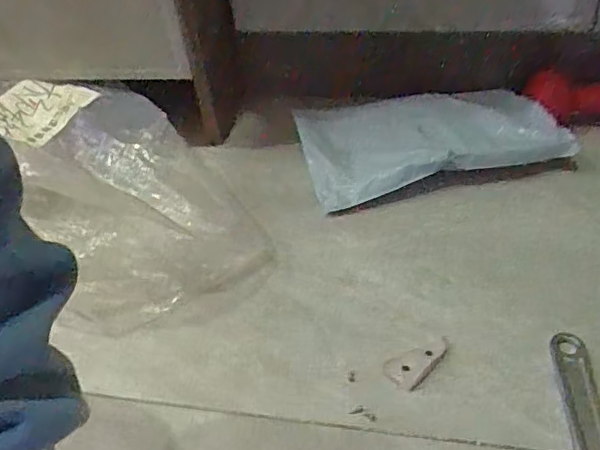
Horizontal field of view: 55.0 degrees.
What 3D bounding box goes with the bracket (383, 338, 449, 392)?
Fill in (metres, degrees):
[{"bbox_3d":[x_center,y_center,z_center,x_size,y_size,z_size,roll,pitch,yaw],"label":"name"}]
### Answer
[{"bbox_3d":[0.097,0.110,0.462,0.058,0.008,0.027,-23,44,-19],"label":"bracket"}]

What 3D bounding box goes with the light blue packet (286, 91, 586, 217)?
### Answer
[{"bbox_3d":[0.145,-0.110,0.687,0.278,0.039,0.182,-10,42,-5],"label":"light blue packet"}]

